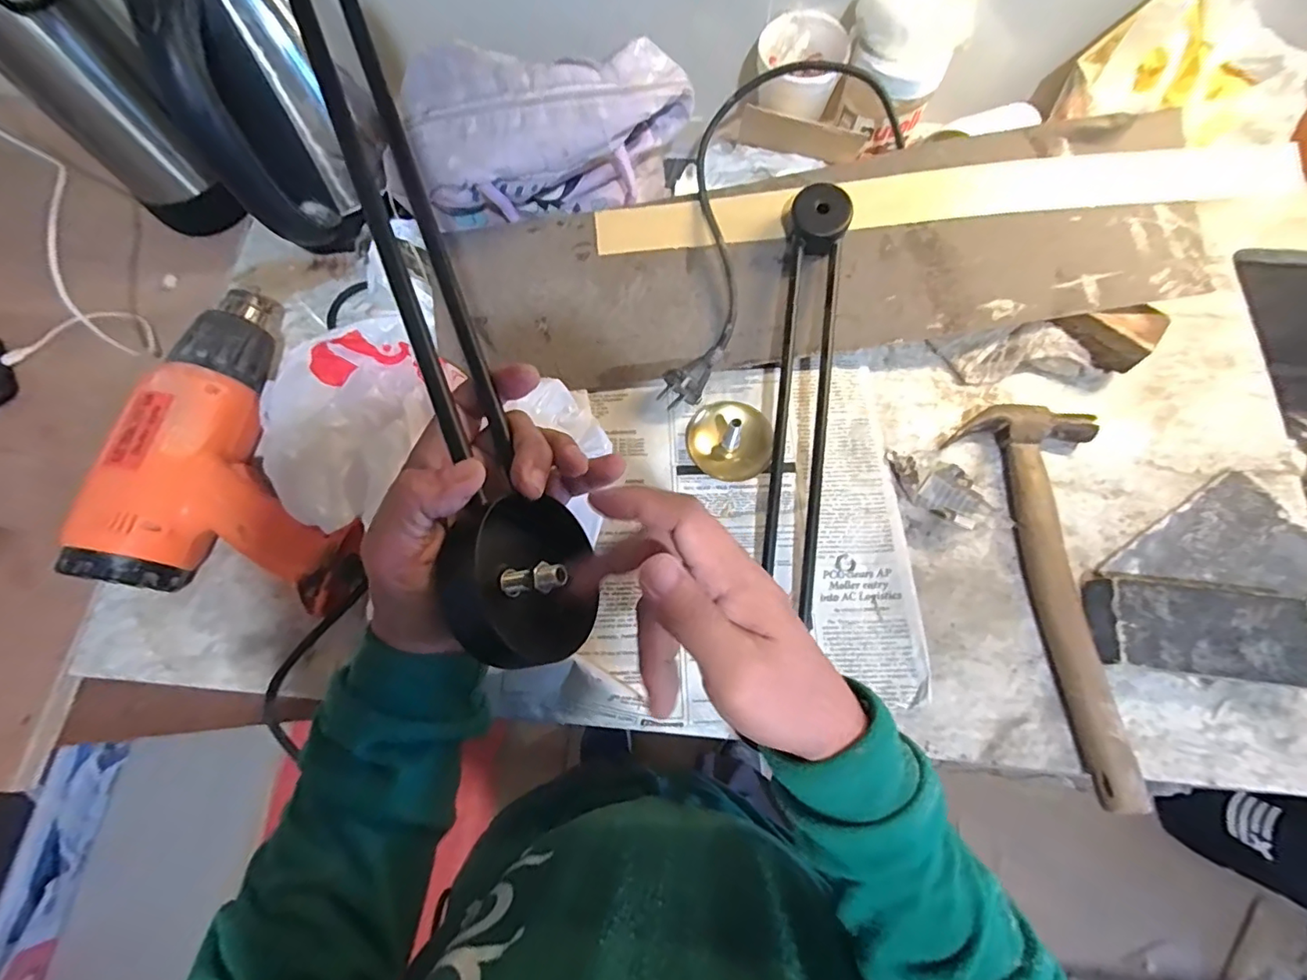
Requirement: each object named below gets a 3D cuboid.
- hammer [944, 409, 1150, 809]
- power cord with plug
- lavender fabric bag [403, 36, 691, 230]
[{"bbox_3d":[0.310,0.067,0.400,0.096,0.027,0.281,-8,71,-1],"label":"hammer"},{"bbox_3d":[0.095,-0.220,0.471,0.160,0.052,0.334,21,85,9],"label":"power cord with plug"},{"bbox_3d":[-0.081,-0.279,0.444,0.217,0.115,0.086,-9,71,-2],"label":"lavender fabric bag"}]

